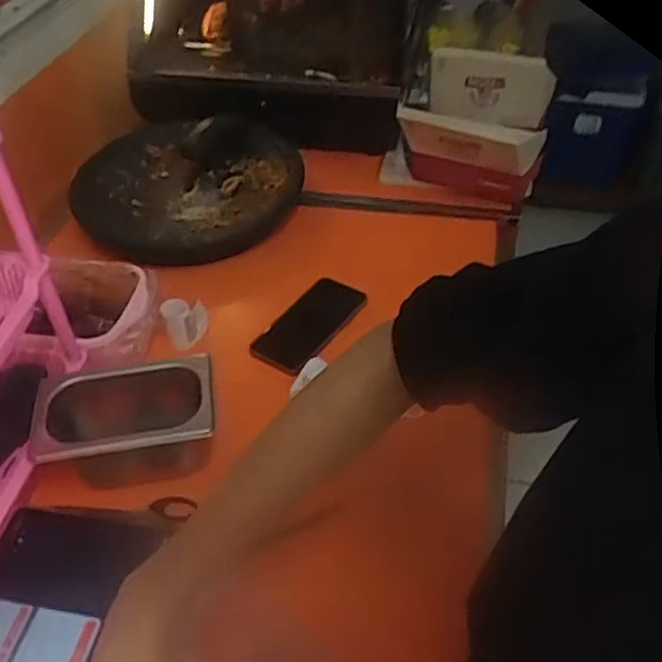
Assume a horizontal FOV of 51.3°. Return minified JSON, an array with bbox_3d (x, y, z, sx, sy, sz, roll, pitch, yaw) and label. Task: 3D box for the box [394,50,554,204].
[{"bbox_3d":[0.227,-0.313,1.049,0.191,0.159,0.245,14,46,16],"label":"box"}]

